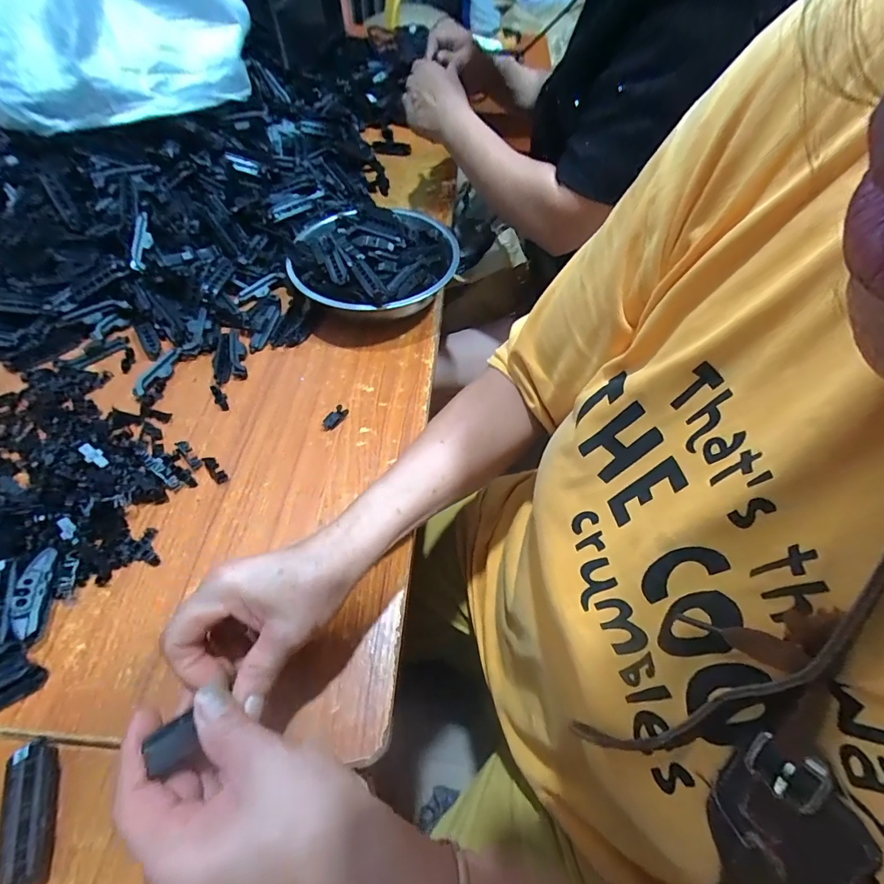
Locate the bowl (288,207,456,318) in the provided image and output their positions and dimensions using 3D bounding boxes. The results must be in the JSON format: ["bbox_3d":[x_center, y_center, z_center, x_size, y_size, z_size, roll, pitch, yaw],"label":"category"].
[{"bbox_3d":[-0.080,-0.217,0.527,0.196,0.079,0.200,3,57,1],"label":"bowl"}]

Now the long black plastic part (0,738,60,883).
[{"bbox_3d":[-0.257,0.231,0.265,0.022,0.017,0.076,-23,60,-15],"label":"long black plastic part"}]

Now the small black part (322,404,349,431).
[{"bbox_3d":[-0.113,-0.025,0.445,0.015,0.013,0.030,33,62,19],"label":"small black part"}]

